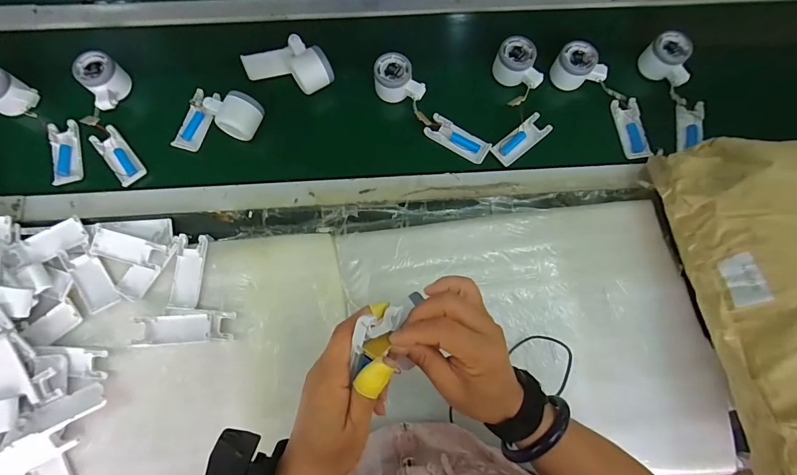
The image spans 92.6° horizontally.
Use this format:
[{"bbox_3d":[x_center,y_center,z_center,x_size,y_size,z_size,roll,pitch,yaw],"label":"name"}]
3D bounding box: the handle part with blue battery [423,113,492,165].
[{"bbox_3d":[0.095,-0.159,0.610,0.105,0.013,0.043,31,77,7],"label":"handle part with blue battery"}]

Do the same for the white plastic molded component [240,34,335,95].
[{"bbox_3d":[-0.176,-0.277,0.616,0.145,0.062,0.063,16,76,3],"label":"white plastic molded component"}]

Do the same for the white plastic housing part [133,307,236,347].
[{"bbox_3d":[-0.291,0.120,0.521,0.123,0.020,0.047,-4,76,-2],"label":"white plastic housing part"}]

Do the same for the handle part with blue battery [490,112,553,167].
[{"bbox_3d":[0.198,-0.158,0.613,0.102,0.010,0.041,-39,79,-10],"label":"handle part with blue battery"}]

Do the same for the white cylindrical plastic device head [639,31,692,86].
[{"bbox_3d":[0.450,-0.291,0.630,0.050,0.053,0.086,-31,78,-8],"label":"white cylindrical plastic device head"}]

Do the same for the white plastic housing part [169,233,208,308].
[{"bbox_3d":[-0.299,0.047,0.544,0.040,0.010,0.101,3,76,0],"label":"white plastic housing part"}]

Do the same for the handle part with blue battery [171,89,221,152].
[{"bbox_3d":[-0.322,-0.188,0.612,0.041,0.018,0.103,17,76,3],"label":"handle part with blue battery"}]

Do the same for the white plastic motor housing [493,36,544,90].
[{"bbox_3d":[0.201,-0.283,0.624,0.085,0.046,0.057,31,77,7],"label":"white plastic motor housing"}]

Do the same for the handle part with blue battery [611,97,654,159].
[{"bbox_3d":[0.380,-0.177,0.622,0.042,0.019,0.107,-6,76,-2],"label":"handle part with blue battery"}]

